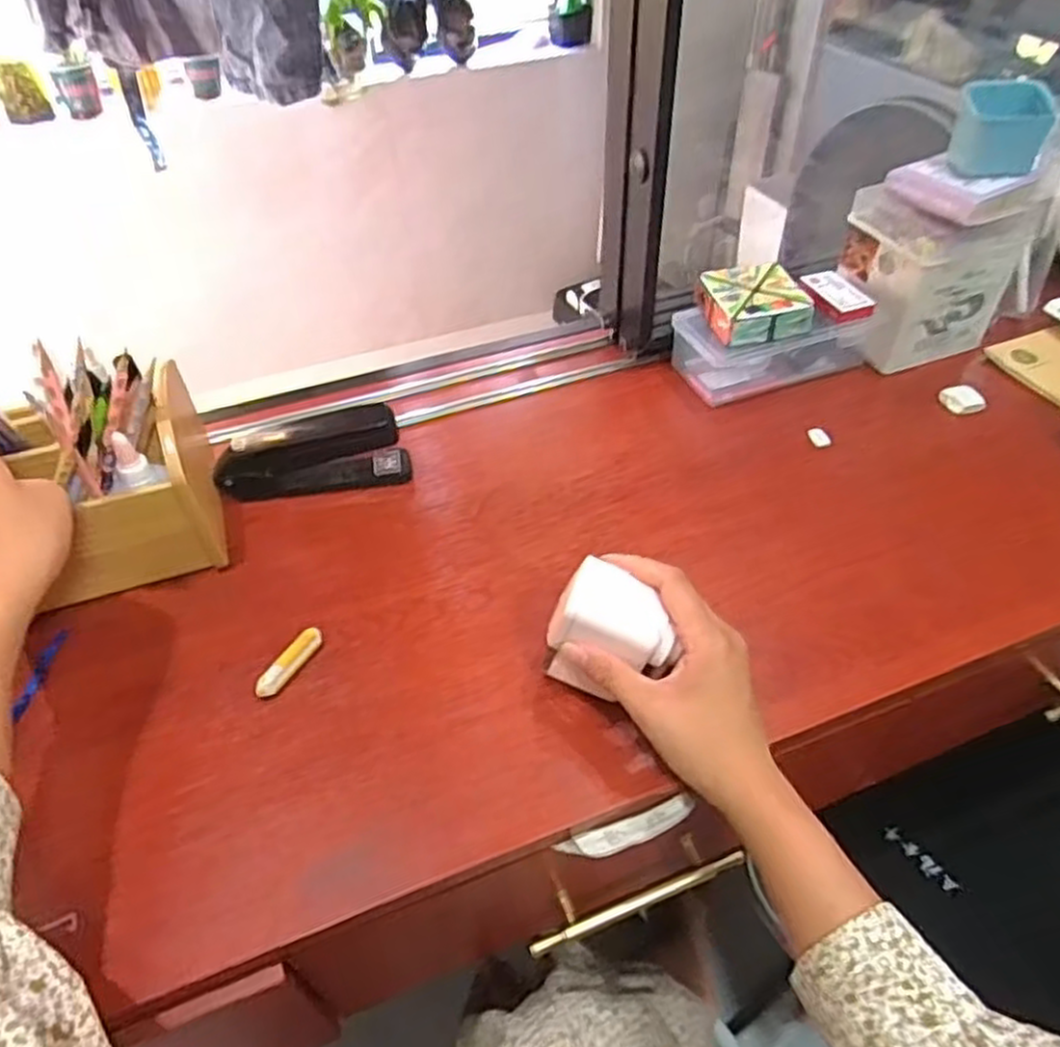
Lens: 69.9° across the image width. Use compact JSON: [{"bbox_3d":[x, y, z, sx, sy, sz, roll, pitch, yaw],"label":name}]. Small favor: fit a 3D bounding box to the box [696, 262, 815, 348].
[{"bbox_3d":[0.208,-0.206,0.710,0.087,0.032,0.085,-10,47,-8],"label":"box"}]

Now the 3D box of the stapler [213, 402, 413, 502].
[{"bbox_3d":[-0.182,-0.057,0.635,0.151,0.065,0.033,-11,47,-9],"label":"stapler"}]

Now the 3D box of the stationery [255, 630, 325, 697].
[{"bbox_3d":[-0.165,0.097,0.522,0.017,0.014,0.057,22,51,22],"label":"stationery"}]

